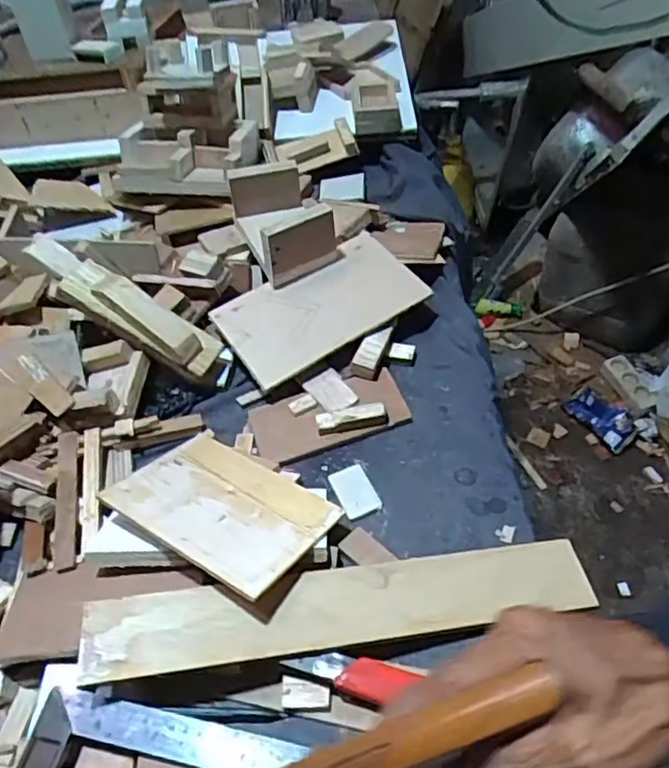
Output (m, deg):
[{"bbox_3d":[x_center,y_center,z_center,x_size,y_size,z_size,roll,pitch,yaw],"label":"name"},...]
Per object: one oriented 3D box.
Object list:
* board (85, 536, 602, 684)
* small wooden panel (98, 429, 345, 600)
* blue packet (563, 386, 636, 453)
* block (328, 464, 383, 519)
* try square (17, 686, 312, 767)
[{"bbox_3d":[0.011,0.165,0.477,0.376,0.008,0.059,-4,49,-10],"label":"board"},{"bbox_3d":[-0.088,0.097,0.529,0.167,0.010,0.134,24,32,26],"label":"small wooden panel"},{"bbox_3d":[0.619,0.078,1.473,0.090,0.031,0.171,-29,52,-18],"label":"blue packet"},{"bbox_3d":[0.018,0.098,0.576,0.033,0.006,0.051,-20,50,-11],"label":"block"},{"bbox_3d":[-0.091,0.280,0.406,0.250,0.032,0.110,6,50,11],"label":"try square"}]

